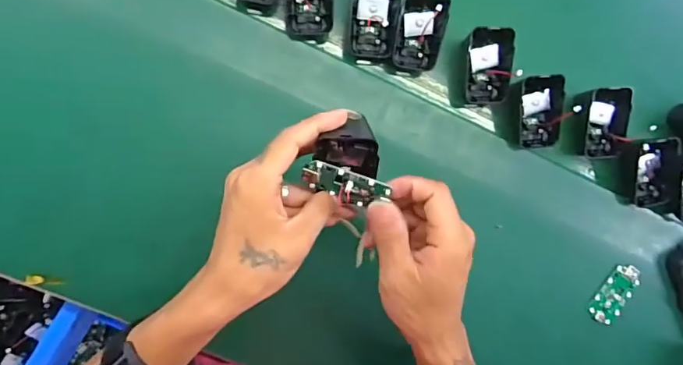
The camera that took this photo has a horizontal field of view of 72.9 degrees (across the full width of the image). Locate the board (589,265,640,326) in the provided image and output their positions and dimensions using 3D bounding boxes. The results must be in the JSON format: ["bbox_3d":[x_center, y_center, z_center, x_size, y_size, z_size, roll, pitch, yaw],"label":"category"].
[{"bbox_3d":[0.281,0.116,0.473,0.031,0.009,0.063,39,83,-5],"label":"board"}]

